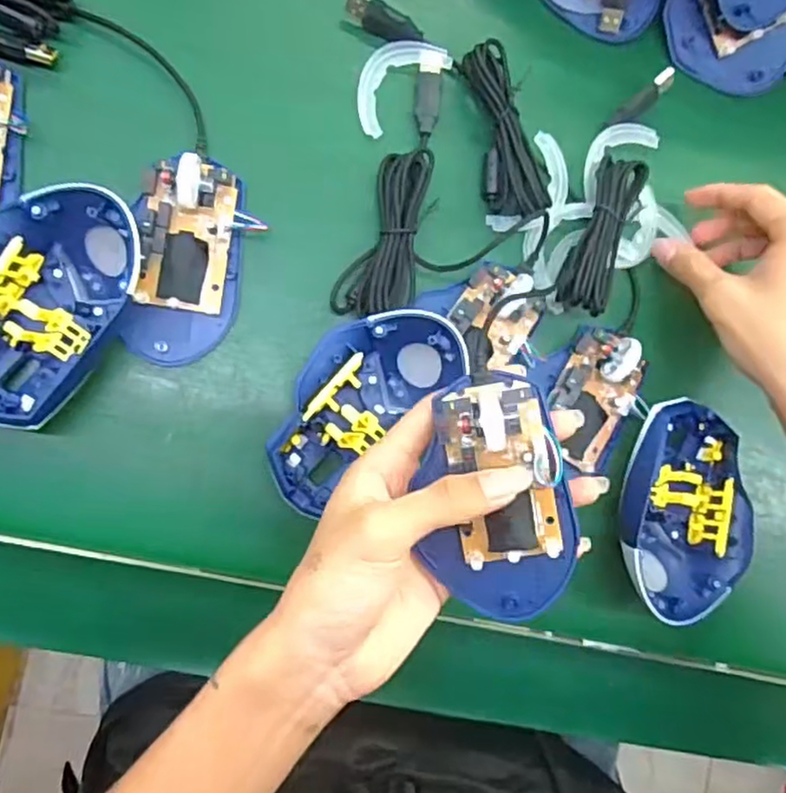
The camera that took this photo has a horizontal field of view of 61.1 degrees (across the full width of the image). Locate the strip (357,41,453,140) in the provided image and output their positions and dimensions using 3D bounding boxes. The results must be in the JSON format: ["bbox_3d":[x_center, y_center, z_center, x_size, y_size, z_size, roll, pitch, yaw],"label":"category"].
[{"bbox_3d":[0.001,-0.182,0.381,0.034,0.006,0.065,45,80,-5],"label":"strip"}]

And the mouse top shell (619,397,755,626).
[{"bbox_3d":[0.164,0.063,0.388,0.077,0.042,0.117,6,85,-10],"label":"mouse top shell"}]

